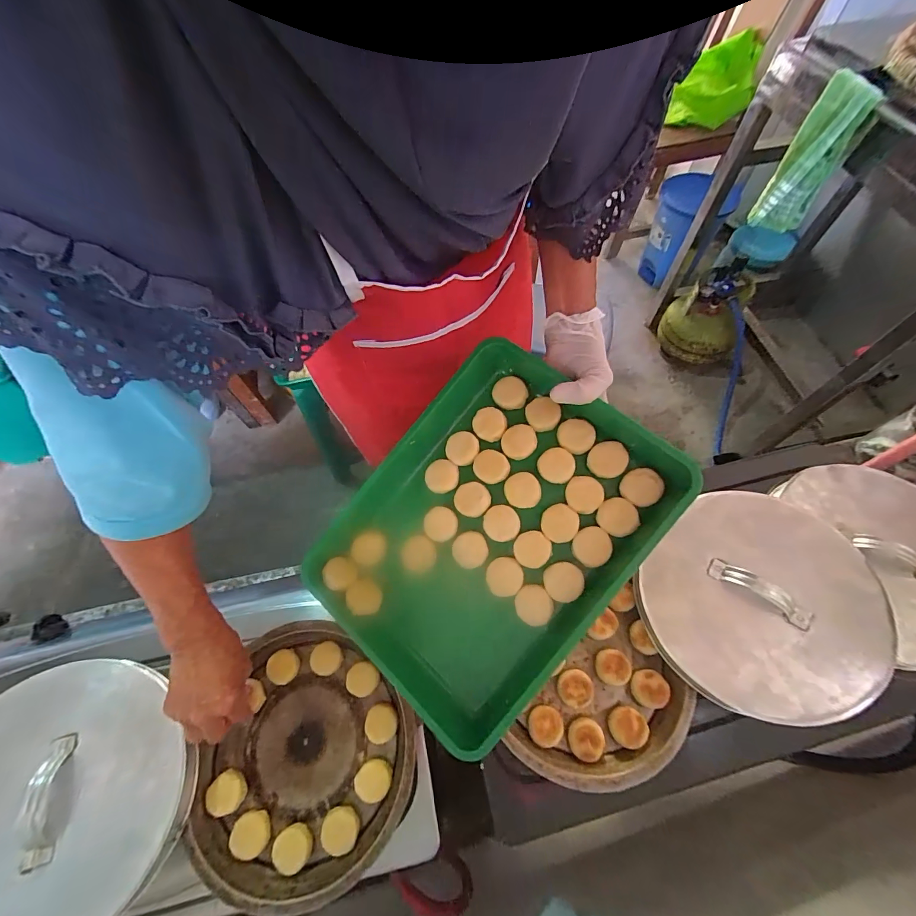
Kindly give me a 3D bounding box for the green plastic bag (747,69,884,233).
[{"bbox_3d":[0.751,-0.637,0.819,0.104,0.232,0.103,32,68,16],"label":"green plastic bag"}]

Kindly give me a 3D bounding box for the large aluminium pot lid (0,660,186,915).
[{"bbox_3d":[-0.414,0.346,0.390,0.233,0.044,0.253,-33,67,-15],"label":"large aluminium pot lid"}]

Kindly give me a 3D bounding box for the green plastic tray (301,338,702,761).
[{"bbox_3d":[0.029,0.074,0.420,0.274,0.058,0.358,41,92,16],"label":"green plastic tray"}]

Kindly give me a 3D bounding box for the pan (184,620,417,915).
[{"bbox_3d":[-0.183,0.349,0.449,0.251,0.039,0.236,0,63,1],"label":"pan"}]

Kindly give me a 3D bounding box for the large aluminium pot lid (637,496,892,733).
[{"bbox_3d":[0.358,0.167,0.453,0.245,0.031,0.235,0,63,1],"label":"large aluminium pot lid"}]

